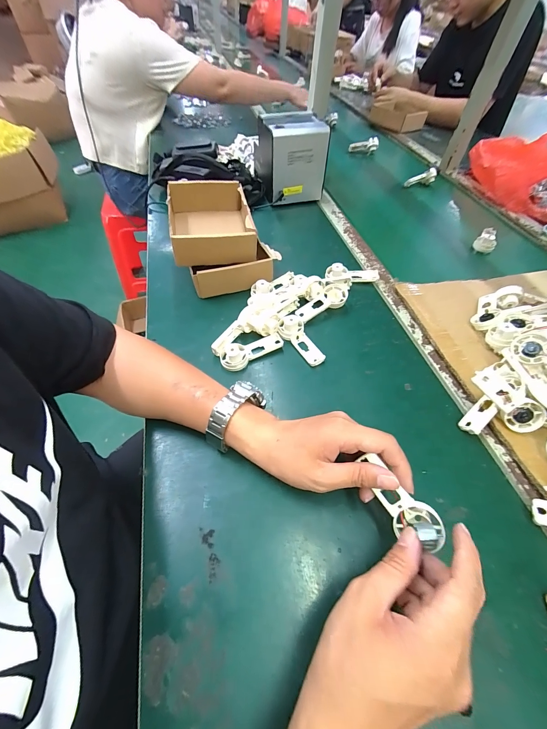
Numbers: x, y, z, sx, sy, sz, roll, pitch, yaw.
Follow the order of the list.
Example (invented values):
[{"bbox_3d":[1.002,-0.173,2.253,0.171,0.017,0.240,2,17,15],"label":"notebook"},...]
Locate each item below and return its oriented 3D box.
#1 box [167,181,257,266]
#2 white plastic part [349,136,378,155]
[{"bbox_3d":[-0.109,-0.246,0.501,0.127,0.067,0.180,-10,55,-10],"label":"box"},{"bbox_3d":[0.301,-0.730,0.972,0.096,0.041,0.023,0,52,15],"label":"white plastic part"}]

